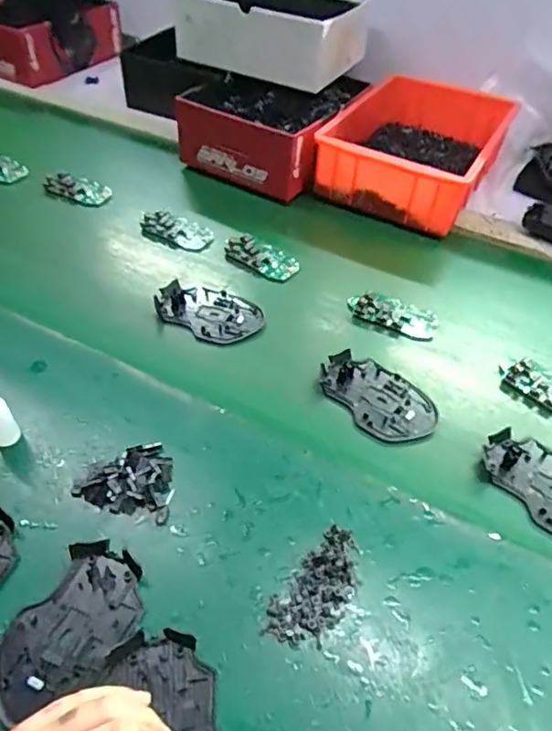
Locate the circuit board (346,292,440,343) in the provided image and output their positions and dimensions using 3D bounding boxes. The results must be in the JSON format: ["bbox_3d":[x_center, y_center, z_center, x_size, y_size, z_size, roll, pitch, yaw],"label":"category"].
[{"bbox_3d":[0.127,-0.055,0.602,0.096,0.015,0.048,17,48,11],"label":"circuit board"}]

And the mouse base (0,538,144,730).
[{"bbox_3d":[-0.140,0.179,0.374,0.071,0.017,0.113,26,51,18],"label":"mouse base"}]

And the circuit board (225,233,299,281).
[{"bbox_3d":[-0.019,-0.130,0.664,0.097,0.013,0.046,29,52,21],"label":"circuit board"}]

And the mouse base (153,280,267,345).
[{"bbox_3d":[-0.073,-0.059,0.599,0.115,0.014,0.066,21,49,15],"label":"mouse base"}]

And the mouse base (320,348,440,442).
[{"bbox_3d":[0.095,0.028,0.526,0.116,0.010,0.073,34,53,24],"label":"mouse base"}]

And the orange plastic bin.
[{"bbox_3d":[0.206,-0.314,0.790,0.202,0.092,0.306,24,50,17],"label":"orange plastic bin"}]

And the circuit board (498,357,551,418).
[{"bbox_3d":[0.268,0.026,0.538,0.095,0.015,0.041,34,54,24],"label":"circuit board"}]

